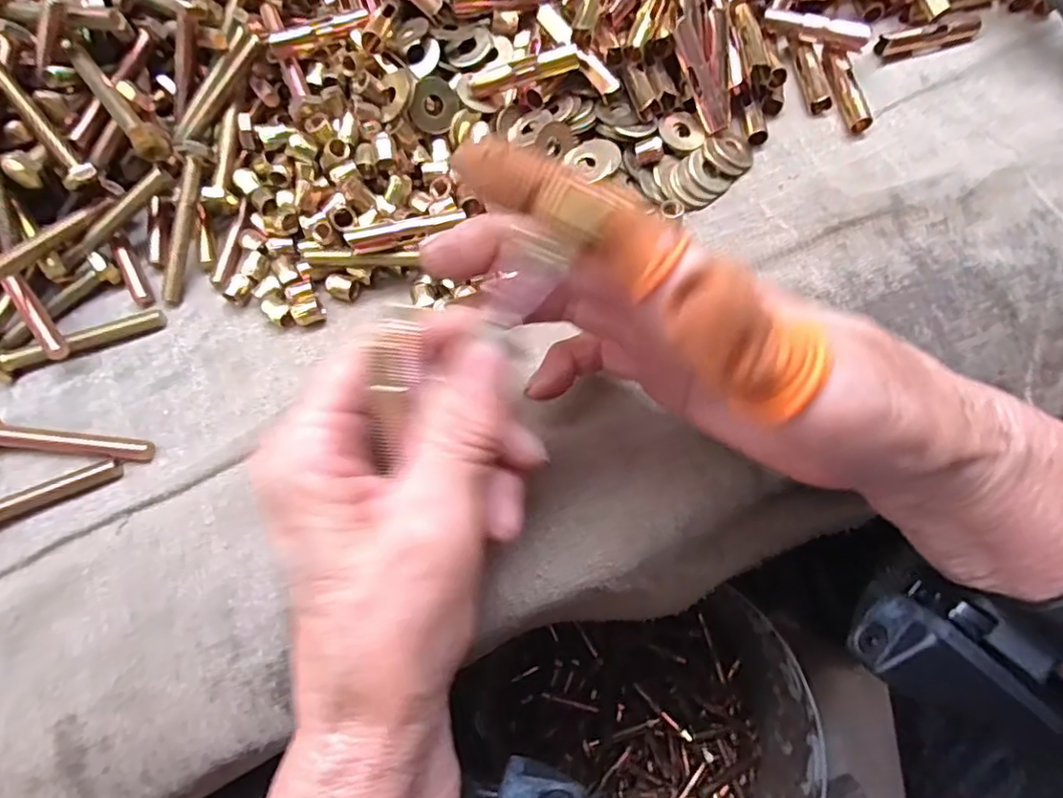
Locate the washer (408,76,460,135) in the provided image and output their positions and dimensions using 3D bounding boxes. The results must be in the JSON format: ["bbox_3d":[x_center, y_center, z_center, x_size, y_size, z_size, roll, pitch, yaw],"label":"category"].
[{"bbox_3d":[-0.042,-0.125,0.258,0.022,0.020,0.004,-57,35,7],"label":"washer"}]

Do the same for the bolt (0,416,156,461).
[{"bbox_3d":[-0.178,0.016,0.226,0.061,0.016,0.014,8,71,4],"label":"bolt"}]

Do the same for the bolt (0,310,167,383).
[{"bbox_3d":[-0.183,-0.024,0.242,0.065,0.012,0.013,-20,71,-5],"label":"bolt"}]

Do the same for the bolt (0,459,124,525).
[{"bbox_3d":[-0.187,0.035,0.219,0.067,0.013,0.012,-25,72,-7],"label":"bolt"}]

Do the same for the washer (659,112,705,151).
[{"bbox_3d":[0.066,-0.119,0.266,0.020,0.004,0.018,20,72,8],"label":"washer"}]

